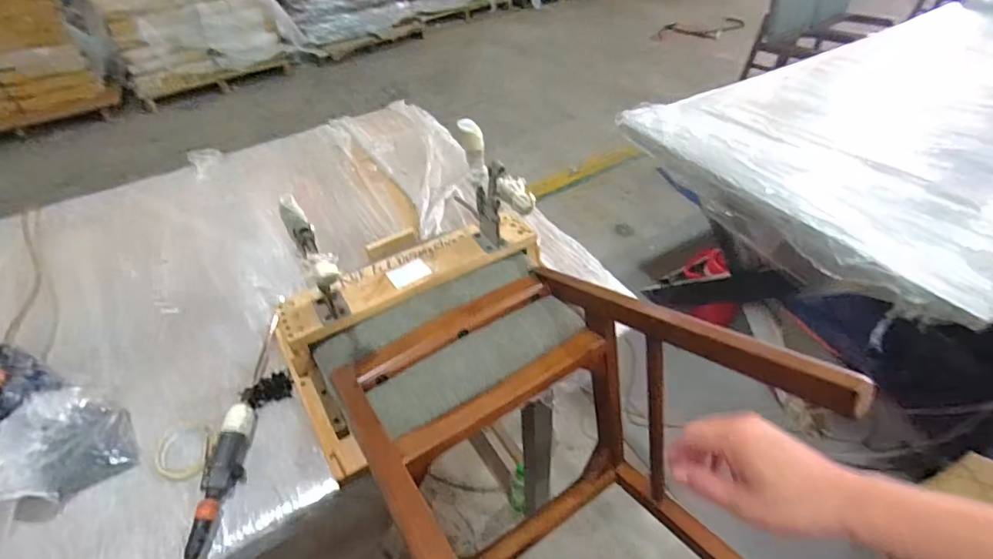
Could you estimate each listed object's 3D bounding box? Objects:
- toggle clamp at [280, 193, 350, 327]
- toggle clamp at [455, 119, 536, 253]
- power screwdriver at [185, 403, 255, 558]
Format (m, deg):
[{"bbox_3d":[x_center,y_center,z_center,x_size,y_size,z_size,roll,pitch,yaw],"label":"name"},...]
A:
[{"bbox_3d":[-0.275,-0.006,0.783,0.050,0.206,0.196,-24,47,-20],"label":"toggle clamp"},{"bbox_3d":[-0.006,-0.148,0.903,0.046,0.225,0.228,-22,47,-19],"label":"toggle clamp"},{"bbox_3d":[-0.409,0.288,0.747,0.045,0.035,0.226,-6,43,-2],"label":"power screwdriver"}]

